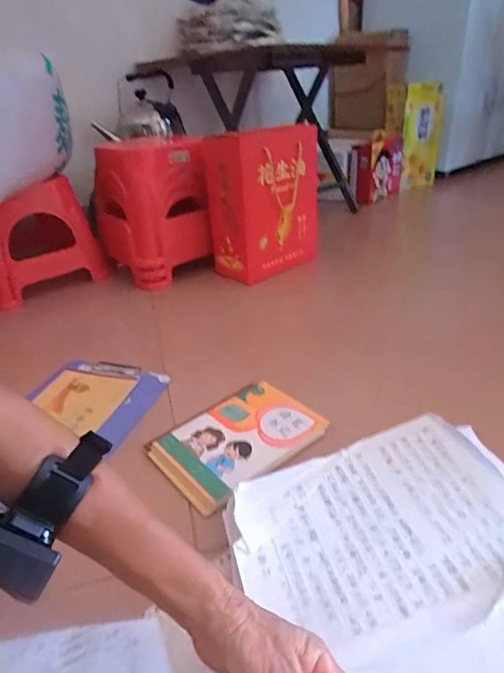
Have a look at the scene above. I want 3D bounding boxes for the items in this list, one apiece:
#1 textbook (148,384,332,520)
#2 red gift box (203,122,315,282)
[{"bbox_3d":[-0.016,0.140,0.619,0.215,0.020,0.142,-24,35,-33],"label":"textbook"},{"bbox_3d":[0.031,-0.335,1.128,0.269,0.320,0.169,-28,36,-35],"label":"red gift box"}]

